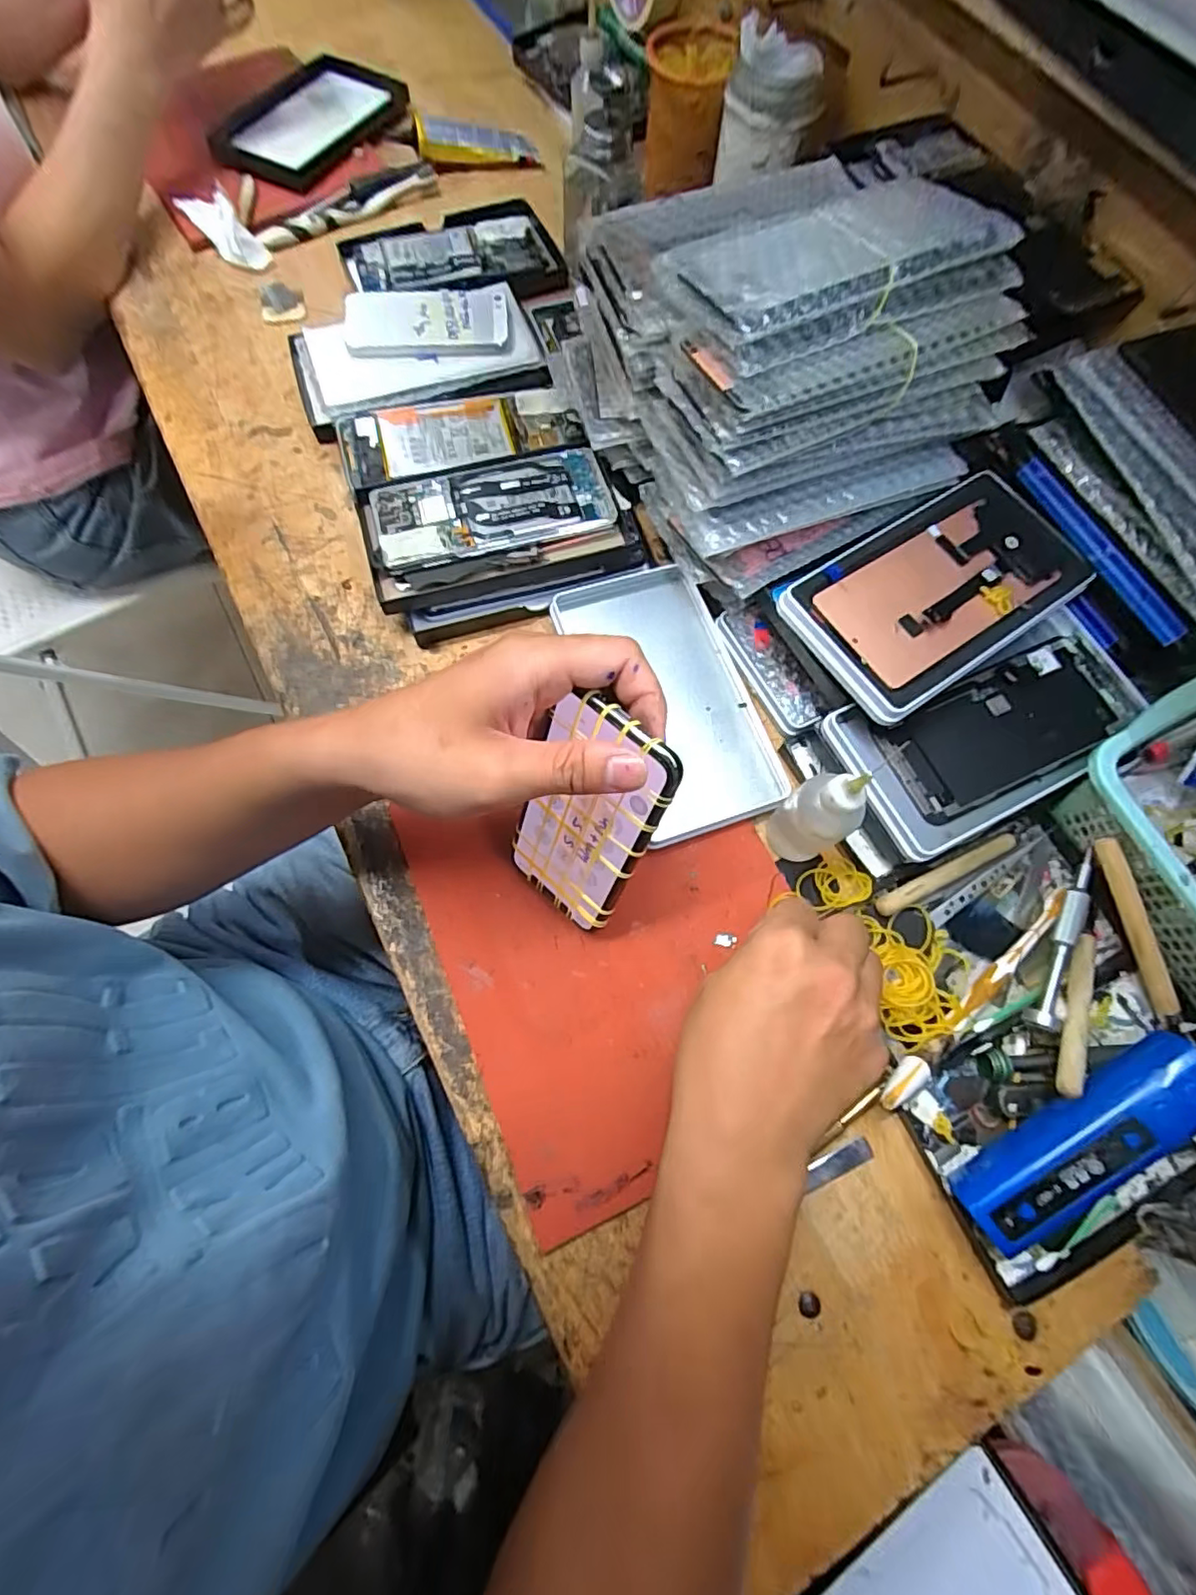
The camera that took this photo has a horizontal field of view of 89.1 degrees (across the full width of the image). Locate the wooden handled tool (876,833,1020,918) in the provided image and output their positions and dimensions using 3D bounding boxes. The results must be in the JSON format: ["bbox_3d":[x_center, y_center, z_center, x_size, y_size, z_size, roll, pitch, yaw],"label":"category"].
[{"bbox_3d":[0.211,0.045,0.366,0.101,0.015,0.012,-24,74,-9],"label":"wooden handled tool"}]

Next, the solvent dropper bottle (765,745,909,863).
[{"bbox_3d":[0.122,0.007,0.326,0.033,0.120,0.035,1,71,-2],"label":"solvent dropper bottle"}]

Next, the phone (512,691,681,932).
[{"bbox_3d":[-0.008,0.014,0.303,0.068,0.141,0.011,38,47,10],"label":"phone"}]

